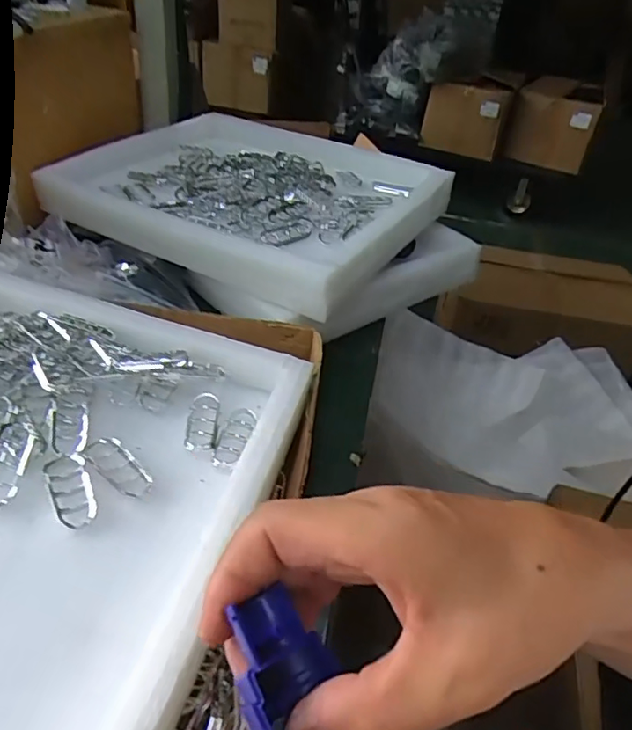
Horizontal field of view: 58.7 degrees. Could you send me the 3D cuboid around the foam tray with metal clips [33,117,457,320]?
[{"bbox_3d":[-0.068,-0.186,0.603,0.339,0.052,0.281,24,41,21],"label":"foam tray with metal clips"}]

